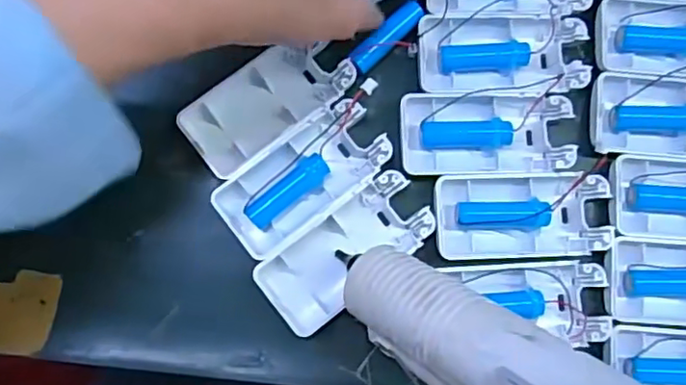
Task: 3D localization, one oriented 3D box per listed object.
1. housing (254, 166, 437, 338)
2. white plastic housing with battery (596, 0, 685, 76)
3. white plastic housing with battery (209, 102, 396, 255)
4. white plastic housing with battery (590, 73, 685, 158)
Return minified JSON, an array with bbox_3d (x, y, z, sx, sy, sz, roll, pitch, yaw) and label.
[{"bbox_3d":[0.003,0.030,0.317,0.092,0.011,0.043,-37,85,-8],"label":"housing"},{"bbox_3d":[0.191,-0.086,0.348,0.094,0.019,0.044,0,81,-3],"label":"white plastic housing with battery"},{"bbox_3d":[-0.020,-0.007,0.322,0.091,0.014,0.045,-36,85,-8],"label":"white plastic housing with battery"},{"bbox_3d":[0.183,-0.041,0.339,0.091,0.018,0.046,4,81,-2],"label":"white plastic housing with battery"}]

